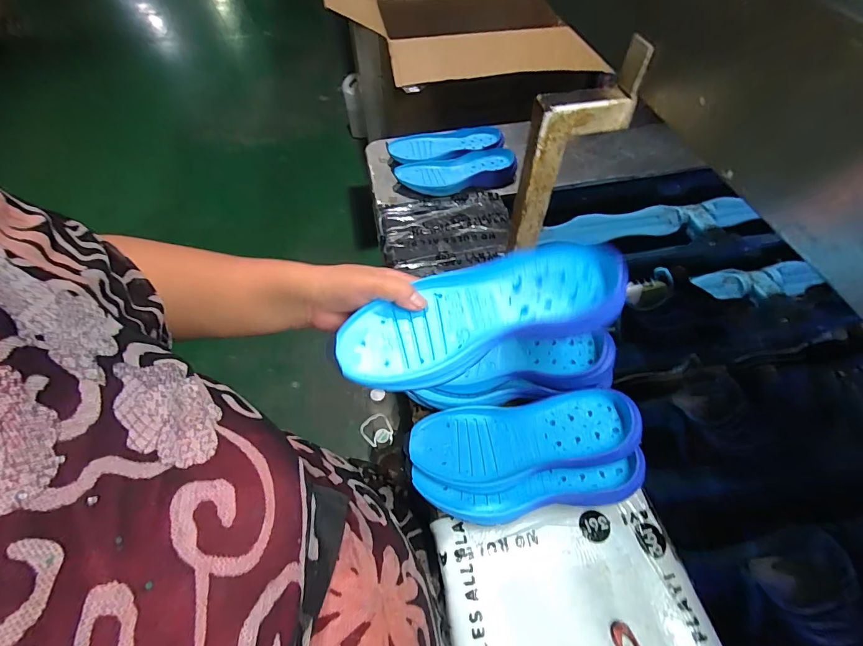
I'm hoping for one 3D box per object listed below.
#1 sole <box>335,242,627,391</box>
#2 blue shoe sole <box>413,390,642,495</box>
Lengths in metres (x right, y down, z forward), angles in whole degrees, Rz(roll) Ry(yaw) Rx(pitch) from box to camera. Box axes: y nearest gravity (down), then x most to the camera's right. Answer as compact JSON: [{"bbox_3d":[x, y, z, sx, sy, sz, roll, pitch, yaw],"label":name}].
[{"bbox_3d":[0.036,-0.009,0.330,0.230,0.029,0.085,-19,58,5],"label":"sole"},{"bbox_3d":[0.094,0.126,0.426,0.233,0.029,0.085,-13,56,15],"label":"blue shoe sole"}]

